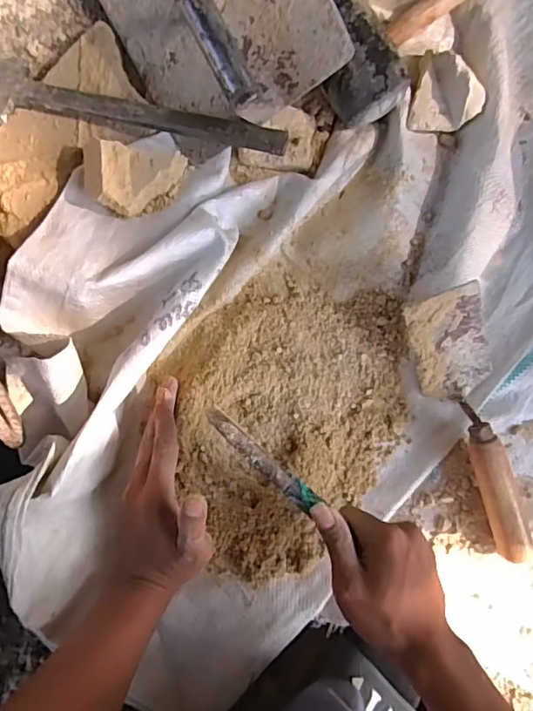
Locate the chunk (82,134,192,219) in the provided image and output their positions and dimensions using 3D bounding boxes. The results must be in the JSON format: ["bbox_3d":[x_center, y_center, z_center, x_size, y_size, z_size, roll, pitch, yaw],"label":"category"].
[{"bbox_3d":[-0.111,-0.147,0.439,0.083,0.042,0.062,6,91,-4],"label":"chunk"}]

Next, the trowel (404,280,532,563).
[{"bbox_3d":[0.197,0.063,0.481,0.073,0.050,0.255,-24,93,-3],"label":"trowel"}]

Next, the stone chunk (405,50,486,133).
[{"bbox_3d":[0.166,-0.237,0.481,0.059,0.031,0.064,15,91,-4],"label":"stone chunk"}]

